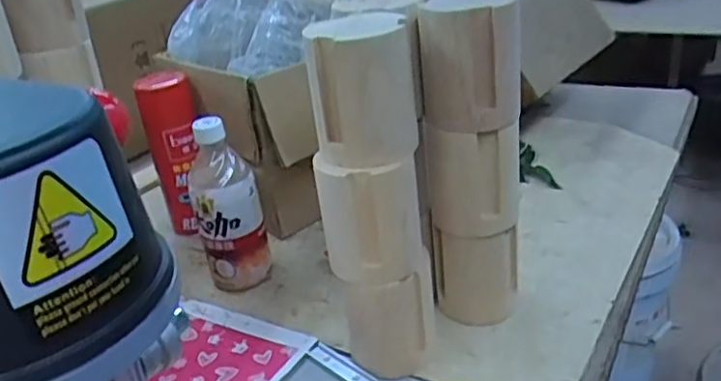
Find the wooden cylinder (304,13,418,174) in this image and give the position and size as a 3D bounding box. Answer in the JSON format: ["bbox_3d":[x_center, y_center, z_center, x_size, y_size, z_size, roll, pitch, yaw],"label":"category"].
[{"bbox_3d":[0.001,-0.077,0.502,0.079,0.099,0.072,-4,27,3],"label":"wooden cylinder"}]

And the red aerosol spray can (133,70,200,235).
[{"bbox_3d":[-0.218,-0.042,0.798,0.056,0.194,0.053,-6,27,3],"label":"red aerosol spray can"}]

